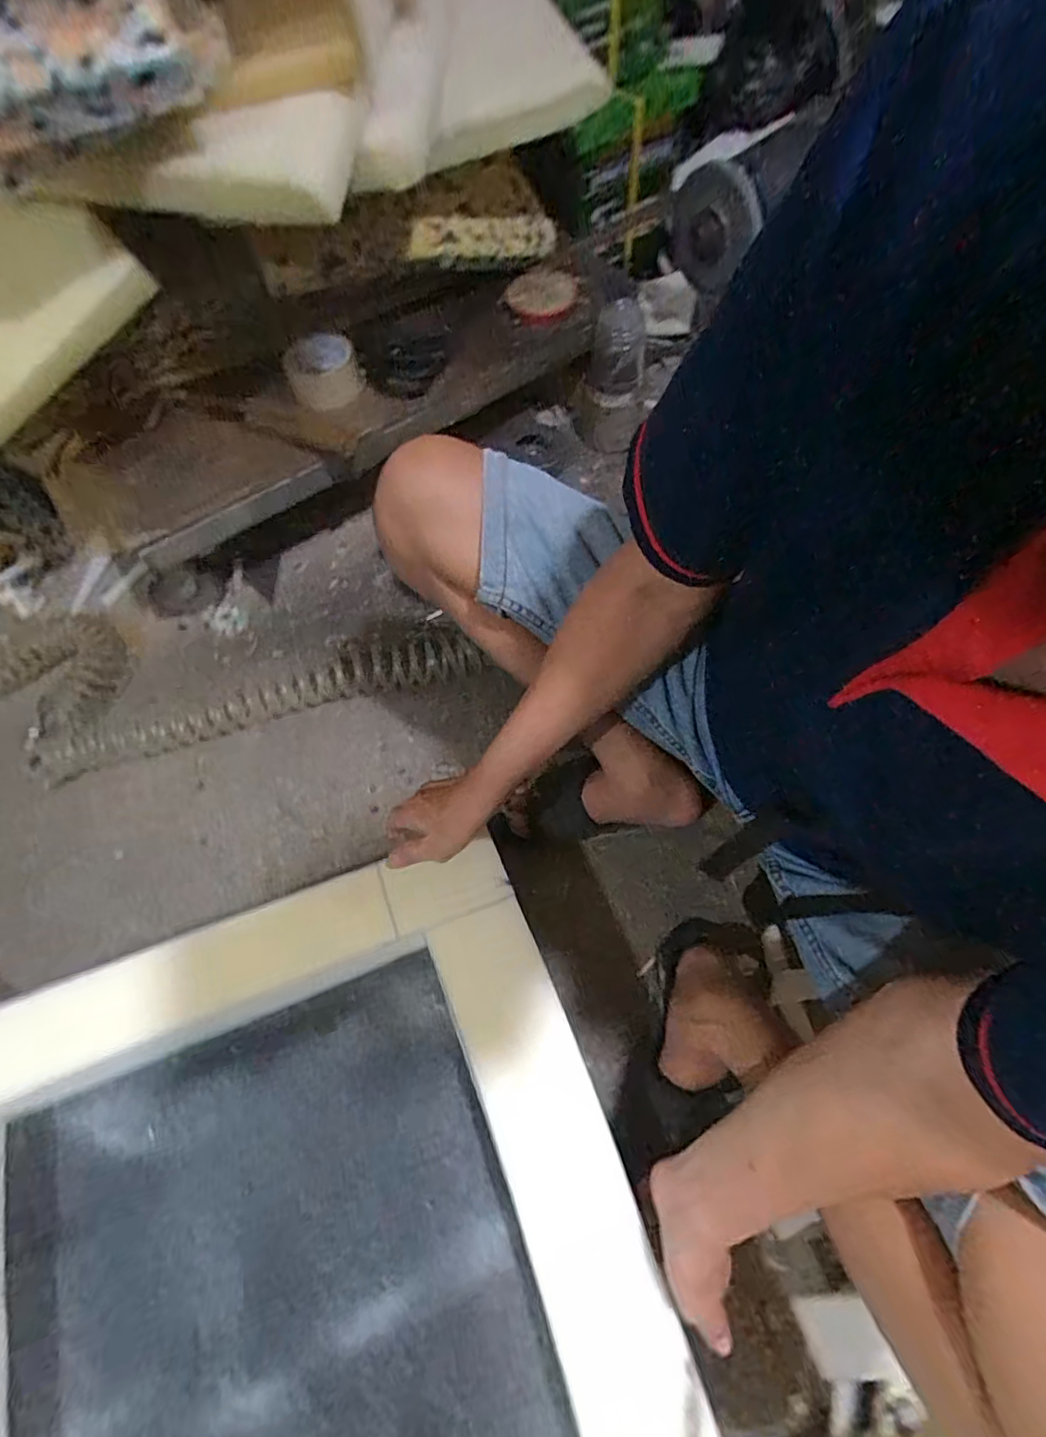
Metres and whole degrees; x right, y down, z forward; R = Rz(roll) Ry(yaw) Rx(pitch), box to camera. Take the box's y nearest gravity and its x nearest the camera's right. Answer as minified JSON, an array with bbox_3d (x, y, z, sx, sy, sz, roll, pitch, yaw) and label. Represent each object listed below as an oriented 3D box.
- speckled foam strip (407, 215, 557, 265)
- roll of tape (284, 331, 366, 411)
[{"bbox_3d":[-0.051,-0.701,0.847,0.018,0.056,0.297,15,42,40],"label":"speckled foam strip"},{"bbox_3d":[-0.277,-0.483,0.809,0.095,0.063,0.096,-1,67,2],"label":"roll of tape"}]

